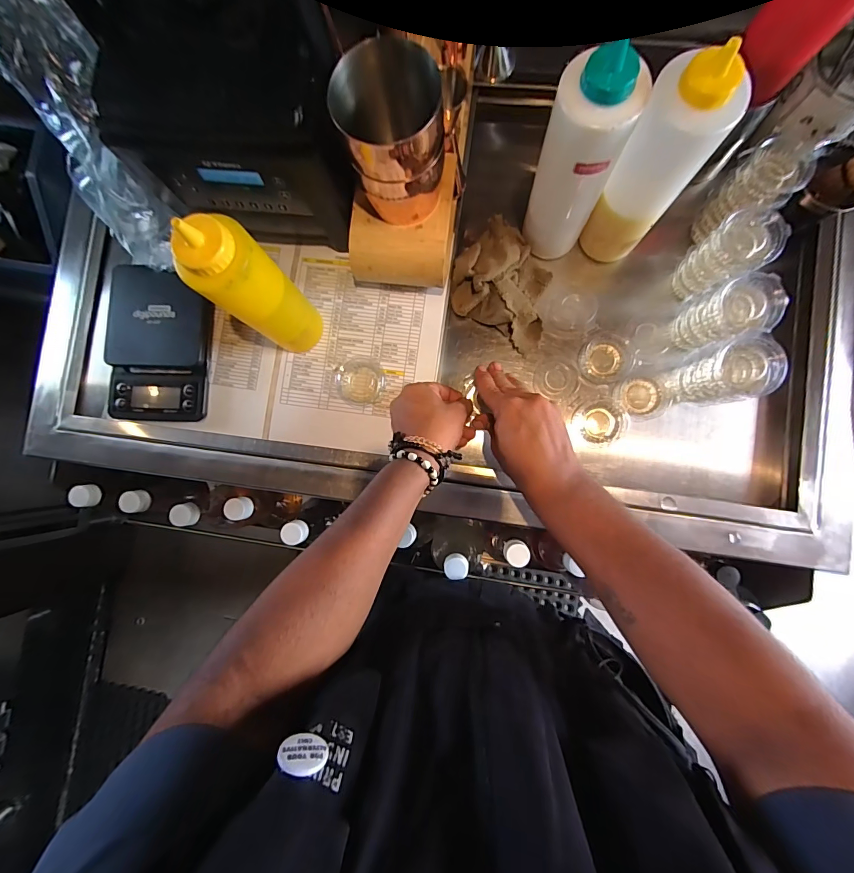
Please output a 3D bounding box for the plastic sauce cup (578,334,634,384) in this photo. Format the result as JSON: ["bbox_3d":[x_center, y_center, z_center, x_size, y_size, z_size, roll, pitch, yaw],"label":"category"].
[{"bbox_3d":[0.215,-0.094,0.484,0.055,0.027,0.056,0,87,5],"label":"plastic sauce cup"}]

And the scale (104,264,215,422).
[{"bbox_3d":[-0.336,-0.115,0.501,0.127,0.028,0.186,2,87,5],"label":"scale"}]

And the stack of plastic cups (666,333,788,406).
[{"bbox_3d":[0.307,-0.062,0.426,0.060,0.107,0.059,-8,86,5],"label":"stack of plastic cups"}]

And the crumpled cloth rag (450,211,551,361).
[{"bbox_3d":[0.092,-0.188,0.492,0.120,0.035,0.151,10,88,6],"label":"crumpled cloth rag"}]

